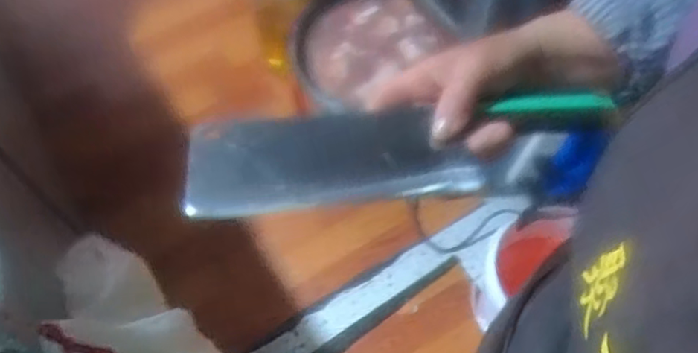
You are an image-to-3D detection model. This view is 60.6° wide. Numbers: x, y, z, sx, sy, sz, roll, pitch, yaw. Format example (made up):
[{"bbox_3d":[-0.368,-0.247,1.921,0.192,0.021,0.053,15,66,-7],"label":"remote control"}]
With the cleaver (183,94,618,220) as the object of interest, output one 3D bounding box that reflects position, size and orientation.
[{"bbox_3d":[0.031,-0.021,0.376,0.260,0.018,0.074,-8,59,-3],"label":"cleaver"}]

